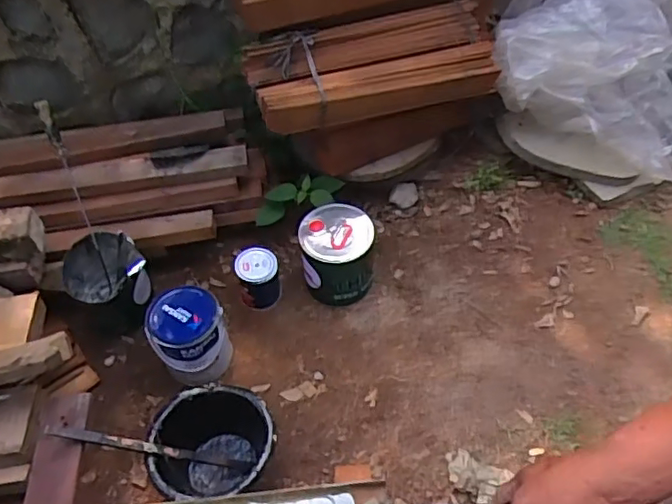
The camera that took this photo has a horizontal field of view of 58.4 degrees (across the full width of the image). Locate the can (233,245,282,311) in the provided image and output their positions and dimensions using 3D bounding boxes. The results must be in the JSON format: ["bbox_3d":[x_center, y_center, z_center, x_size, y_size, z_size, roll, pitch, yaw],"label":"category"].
[{"bbox_3d":[-0.198,0.073,1.548,0.107,0.150,0.103,-2,52,2],"label":"can"}]

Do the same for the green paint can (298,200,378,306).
[{"bbox_3d":[0.005,0.009,1.547,0.177,0.195,0.174,-2,52,2],"label":"green paint can"}]

